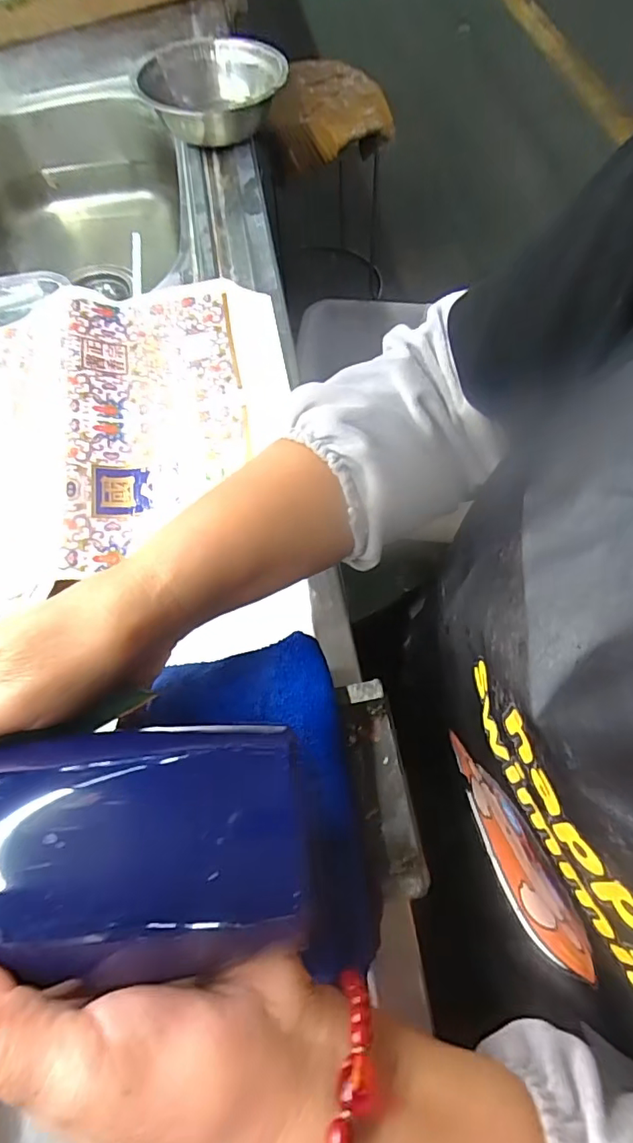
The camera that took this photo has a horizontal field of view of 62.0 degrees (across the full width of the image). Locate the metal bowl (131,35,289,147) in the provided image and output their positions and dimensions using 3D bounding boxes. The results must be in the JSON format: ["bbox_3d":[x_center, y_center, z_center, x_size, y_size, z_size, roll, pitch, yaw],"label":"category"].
[{"bbox_3d":[-0.112,-0.538,0.590,0.156,0.047,0.170,-1,64,1],"label":"metal bowl"}]

